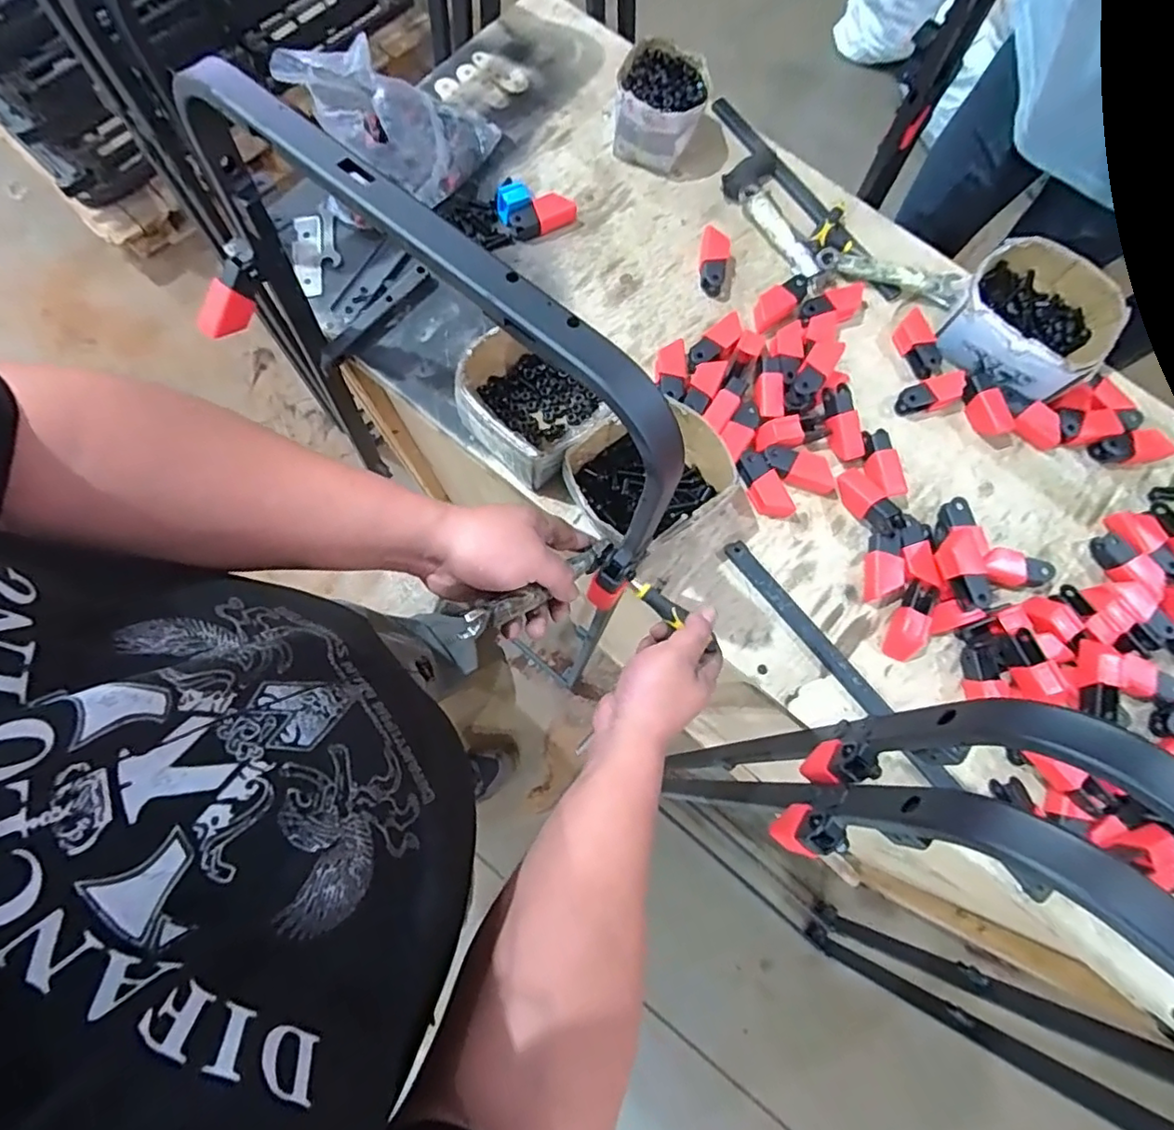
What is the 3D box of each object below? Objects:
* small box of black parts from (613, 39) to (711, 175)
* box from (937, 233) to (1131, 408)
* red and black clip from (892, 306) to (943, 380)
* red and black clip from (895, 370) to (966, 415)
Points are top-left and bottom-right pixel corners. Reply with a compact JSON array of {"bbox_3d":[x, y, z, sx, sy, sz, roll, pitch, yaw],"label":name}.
[{"bbox_3d":[0.098,-0.607,0.783,0.112,0.076,0.122,16,76,2],"label":"small box of black parts"},{"bbox_3d":[0.556,-0.303,0.735,0.180,0.067,0.178,38,78,8],"label":"box"},{"bbox_3d":[0.412,-0.273,0.731,0.036,0.023,0.080,-26,78,-8],"label":"red and black clip"},{"bbox_3d":[0.421,-0.207,0.715,0.089,0.021,0.038,-26,78,-8],"label":"red and black clip"}]

